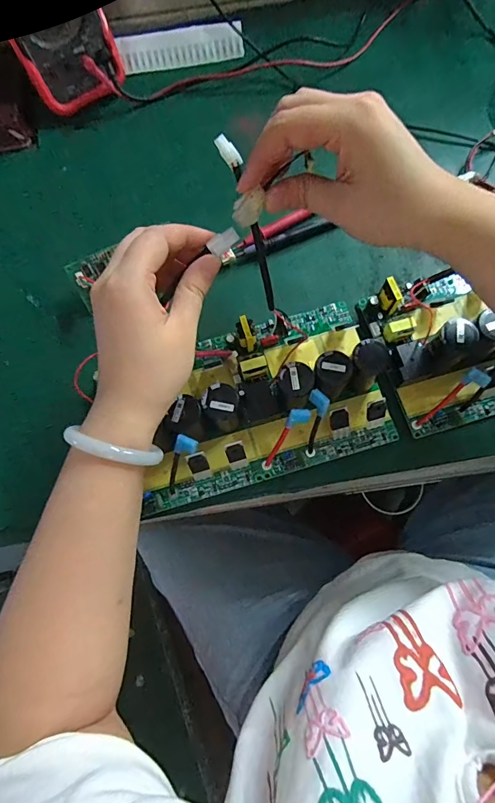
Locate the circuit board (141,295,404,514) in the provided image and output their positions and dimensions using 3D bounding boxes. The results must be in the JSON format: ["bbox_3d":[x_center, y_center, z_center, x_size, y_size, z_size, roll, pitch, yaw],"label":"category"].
[{"bbox_3d":[0.001,-0.006,0.345,0.234,0.052,0.138,-16,74,-2],"label":"circuit board"}]

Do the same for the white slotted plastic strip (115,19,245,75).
[{"bbox_3d":[-0.075,-0.407,0.472,0.139,0.012,0.035,-11,114,-3],"label":"white slotted plastic strip"}]

